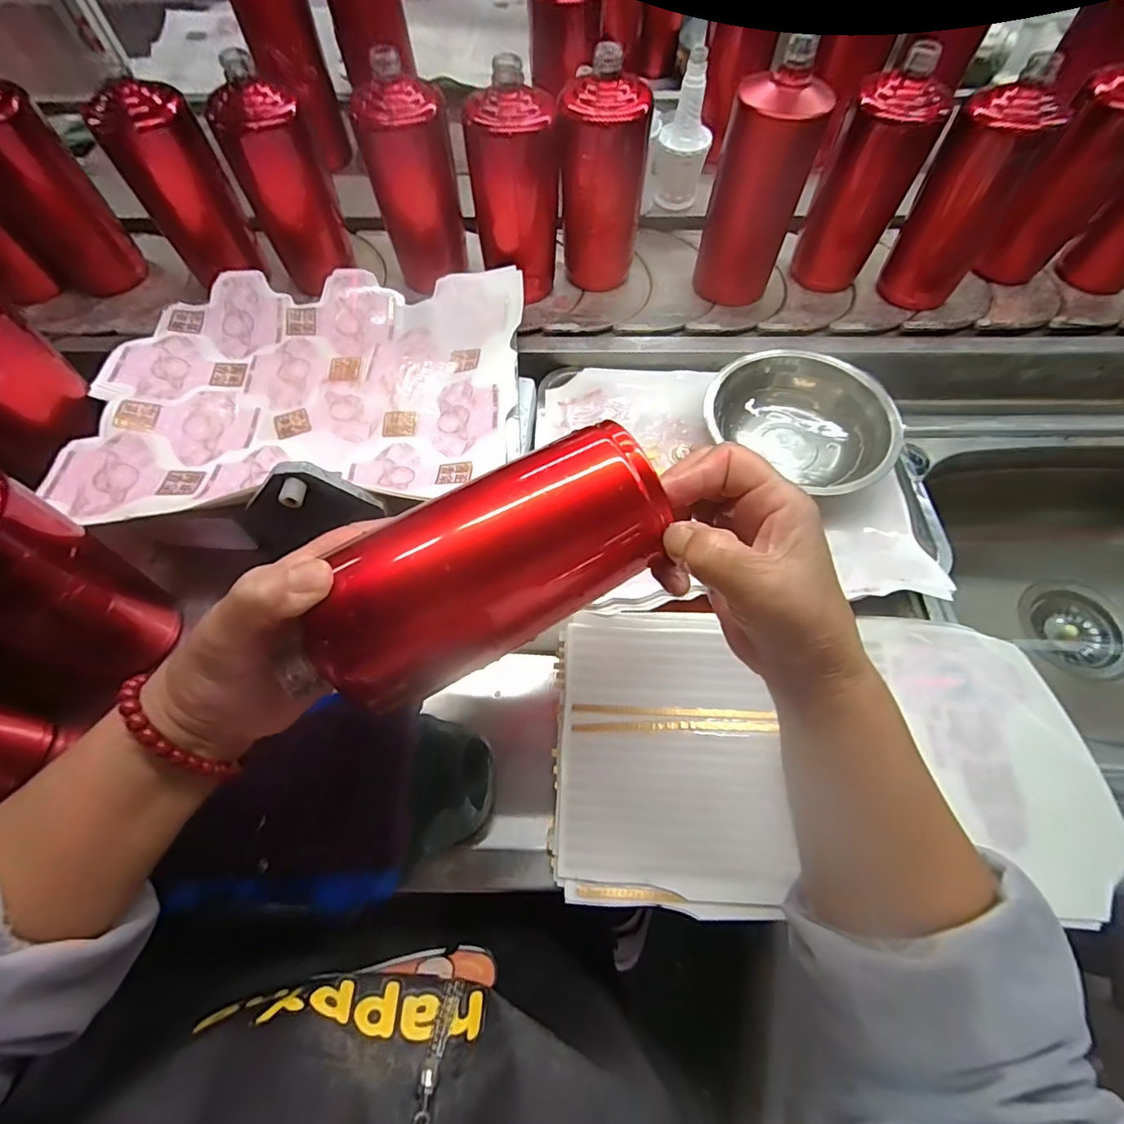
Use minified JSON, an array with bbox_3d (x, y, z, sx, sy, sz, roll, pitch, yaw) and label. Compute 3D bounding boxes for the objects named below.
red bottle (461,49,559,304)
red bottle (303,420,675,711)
[{"bbox_3d":[-0.045,-0.358,0.524,0.064,0.183,0.064,36,68,17],"label":"red bottle"},{"bbox_3d":[-0.034,-0.002,0.246,0.165,0.063,0.069,-32,67,-4],"label":"red bottle"}]

